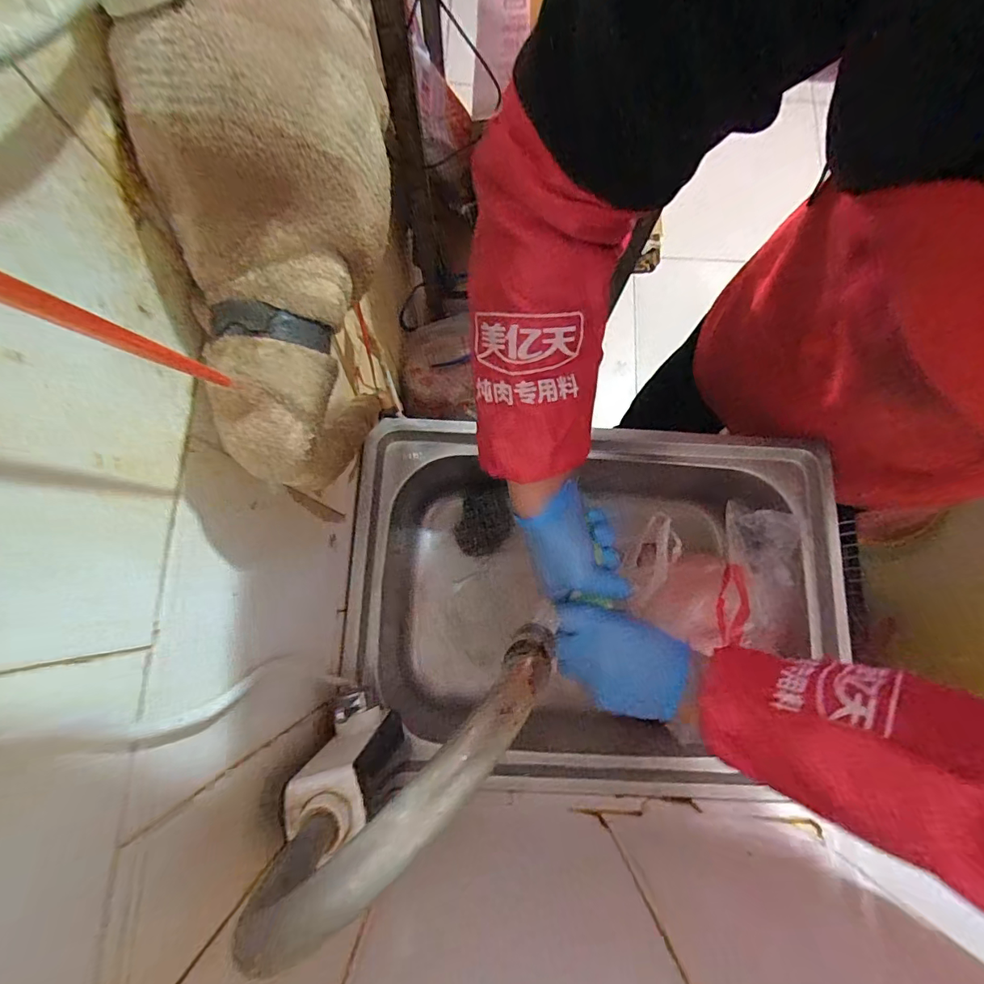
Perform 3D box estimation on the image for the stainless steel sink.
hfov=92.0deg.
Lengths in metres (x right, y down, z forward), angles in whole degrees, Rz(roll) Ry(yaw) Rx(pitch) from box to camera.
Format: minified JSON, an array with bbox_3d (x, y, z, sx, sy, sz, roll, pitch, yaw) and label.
[{"bbox_3d":[0.137,0.144,0.665,0.578,0.197,0.419,2,79,-1],"label":"stainless steel sink"}]

